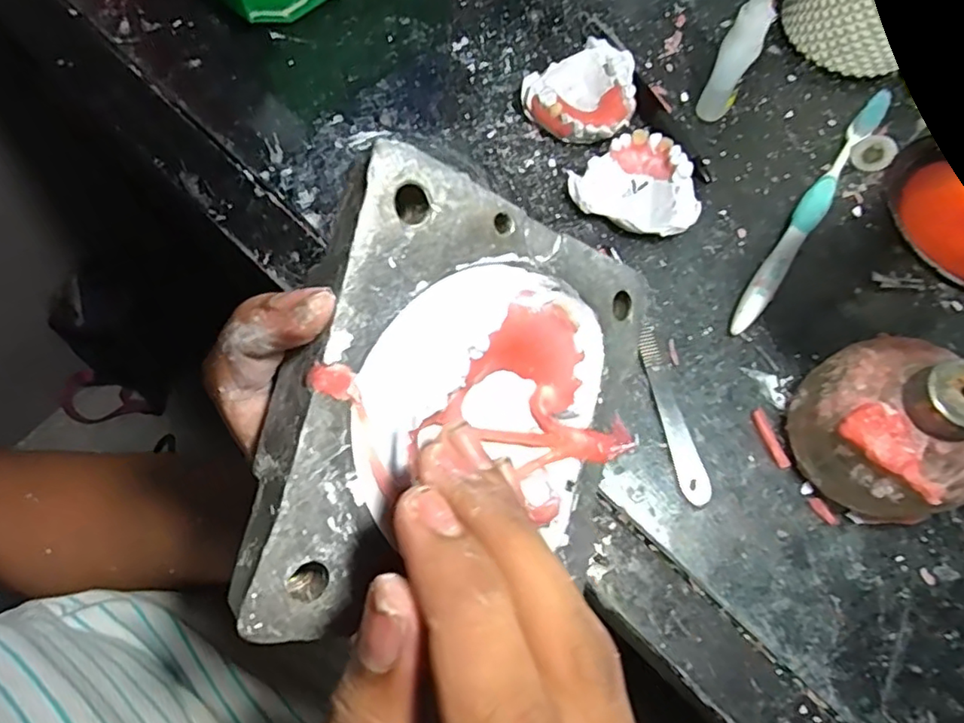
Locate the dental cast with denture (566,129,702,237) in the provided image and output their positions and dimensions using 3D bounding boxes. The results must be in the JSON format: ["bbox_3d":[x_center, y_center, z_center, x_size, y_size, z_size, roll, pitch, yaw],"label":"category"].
[{"bbox_3d":[0.086,-0.097,0.326,0.067,0.026,0.053,23,70,8],"label":"dental cast with denture"}]

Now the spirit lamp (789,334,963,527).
[{"bbox_3d":[0.178,0.027,0.253,0.072,0.072,0.077,-10,69,-4],"label":"spirit lamp"}]

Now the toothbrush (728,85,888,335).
[{"bbox_3d":[0.188,-0.091,0.331,0.014,0.013,0.197,35,73,12],"label":"toothbrush"}]

